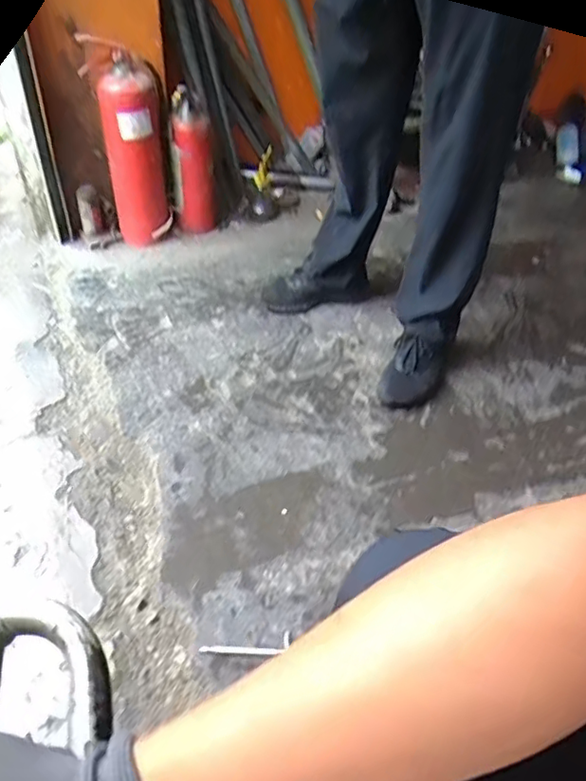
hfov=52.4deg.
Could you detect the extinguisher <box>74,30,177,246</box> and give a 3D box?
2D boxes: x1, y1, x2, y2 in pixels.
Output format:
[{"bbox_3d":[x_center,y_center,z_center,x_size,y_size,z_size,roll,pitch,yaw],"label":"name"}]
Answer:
[{"bbox_3d":[-0.395,-0.607,1.471,0.151,0.446,0.142,-8,45,-13],"label":"extinguisher"}]

